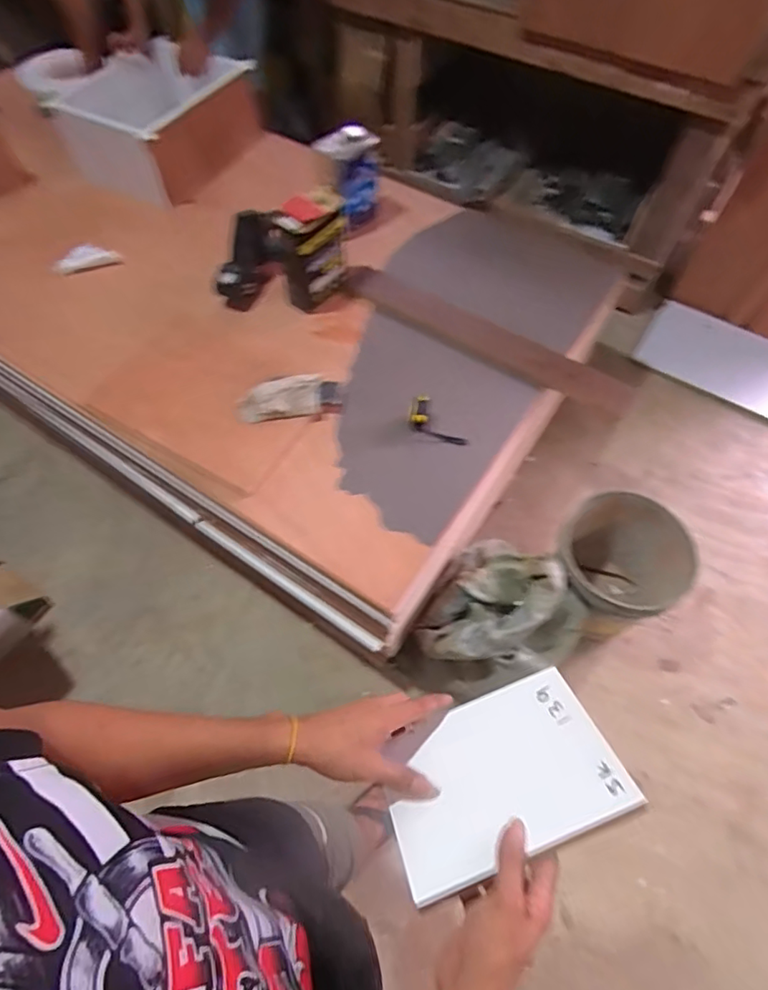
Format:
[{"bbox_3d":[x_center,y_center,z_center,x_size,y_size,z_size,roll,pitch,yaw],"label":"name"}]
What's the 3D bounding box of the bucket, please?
[{"bbox_3d":[0.611,0.209,1.451,0.276,0.326,0.297,1,59,-1],"label":"bucket"}]

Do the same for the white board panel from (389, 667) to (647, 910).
[{"bbox_3d":[0.105,0.262,0.525,0.209,0.008,0.153,-23,31,-4],"label":"white board panel"}]

